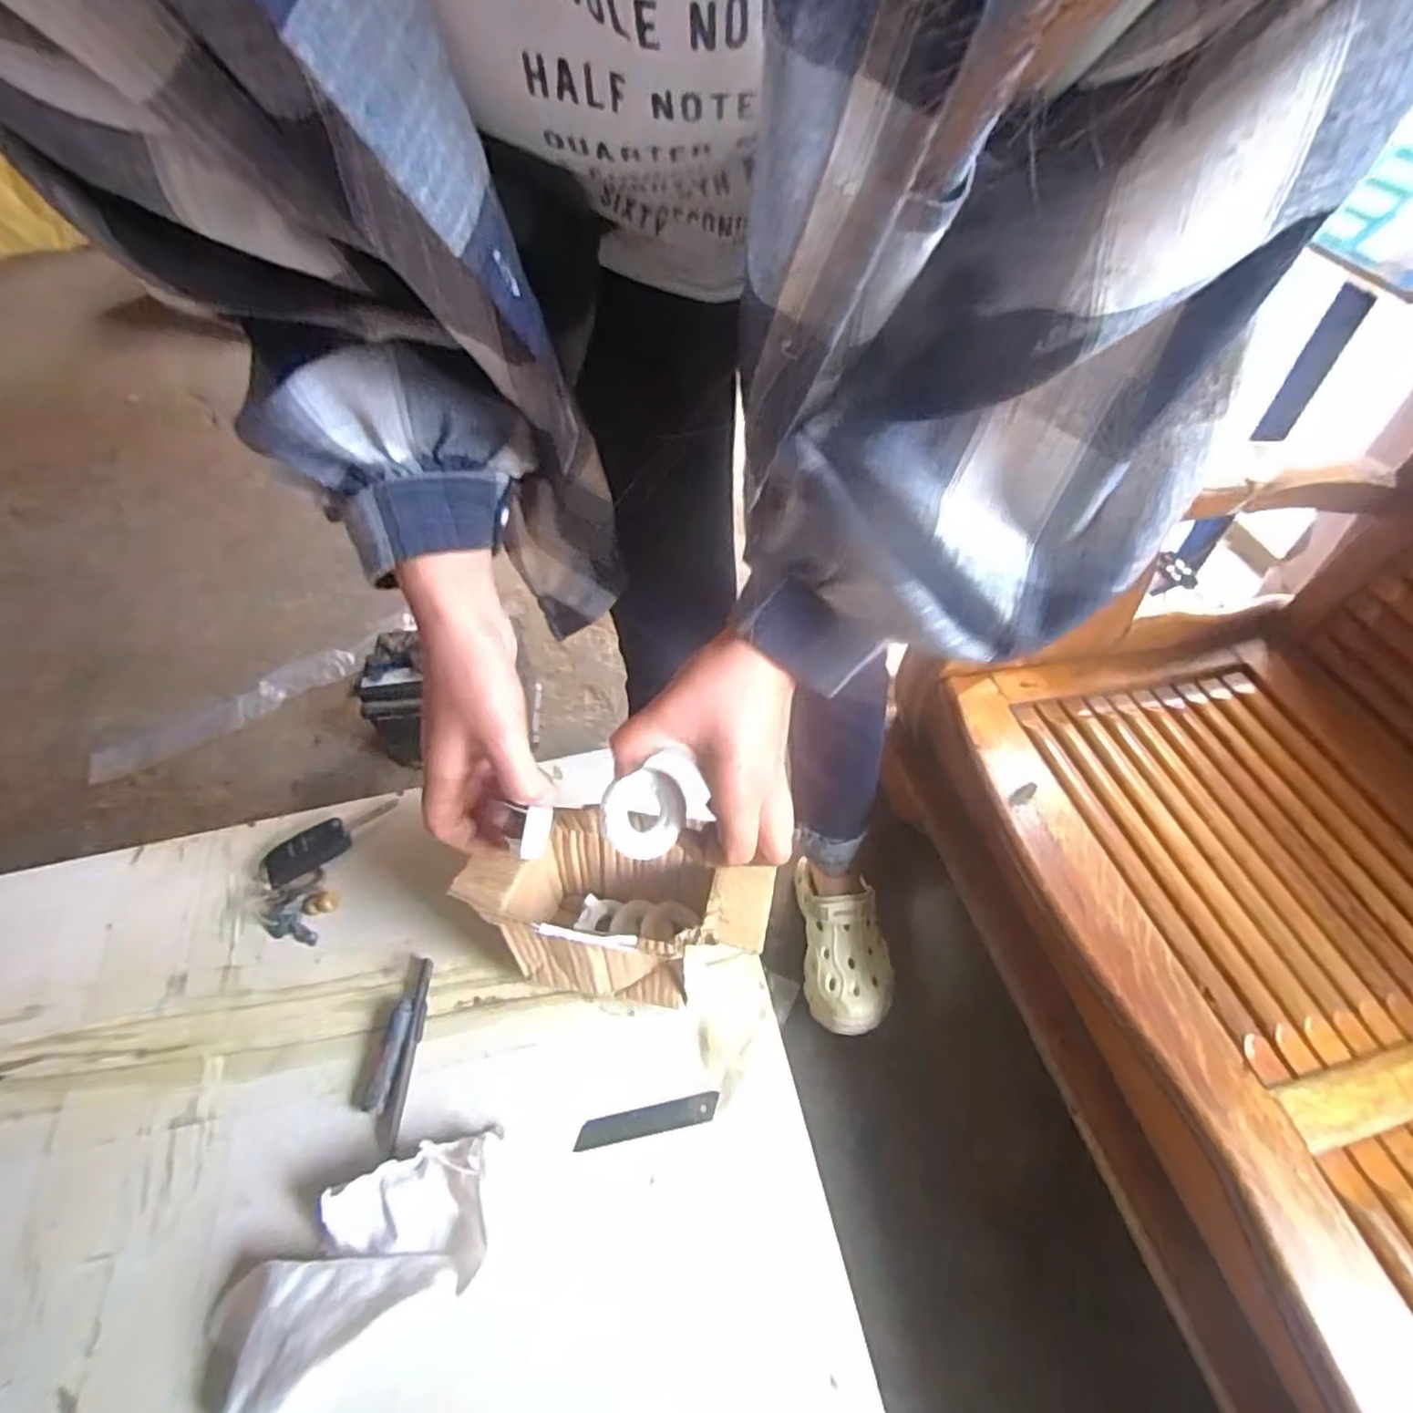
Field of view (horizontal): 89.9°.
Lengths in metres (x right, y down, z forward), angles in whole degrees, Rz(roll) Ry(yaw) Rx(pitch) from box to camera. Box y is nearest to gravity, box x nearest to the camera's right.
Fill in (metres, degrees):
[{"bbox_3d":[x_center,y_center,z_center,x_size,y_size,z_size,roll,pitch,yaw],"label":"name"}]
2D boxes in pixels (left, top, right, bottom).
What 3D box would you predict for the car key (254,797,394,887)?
[{"bbox_3d":[-0.325,0.112,0.604,0.116,0.014,0.034,-35,57,-22],"label":"car key"}]

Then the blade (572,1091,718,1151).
[{"bbox_3d":[-0.040,0.279,0.476,0.095,0.004,0.017,-11,51,-5],"label":"blade"}]

